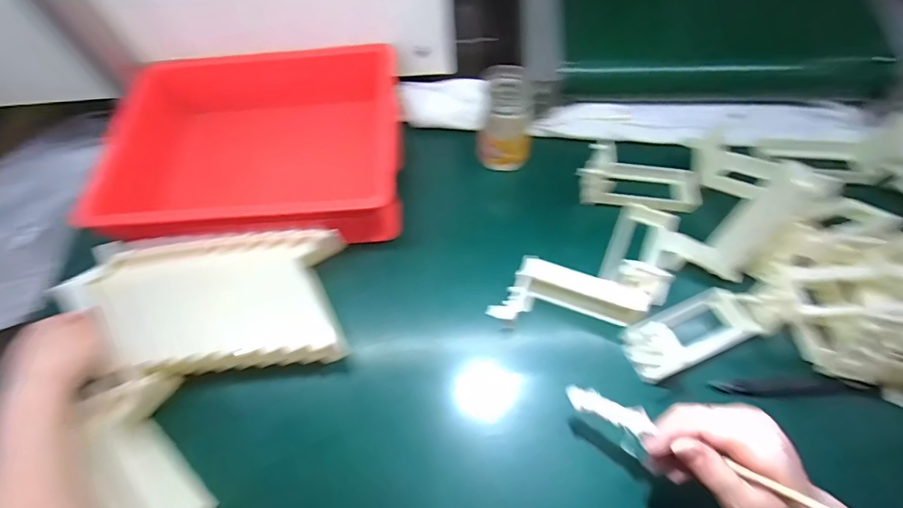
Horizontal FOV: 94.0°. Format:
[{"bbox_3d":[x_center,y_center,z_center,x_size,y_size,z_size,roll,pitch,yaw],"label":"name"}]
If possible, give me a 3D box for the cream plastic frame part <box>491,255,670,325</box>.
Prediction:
[{"bbox_3d":[0.126,0.040,0.442,0.164,0.075,0.057,4,61,6],"label":"cream plastic frame part"}]

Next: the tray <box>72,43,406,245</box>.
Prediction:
[{"bbox_3d":[-0.237,-0.145,0.535,0.349,0.082,0.270,-3,60,2],"label":"tray"}]

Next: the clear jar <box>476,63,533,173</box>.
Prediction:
[{"bbox_3d":[0.067,-0.161,0.529,0.064,0.120,0.057,7,61,8],"label":"clear jar"}]

